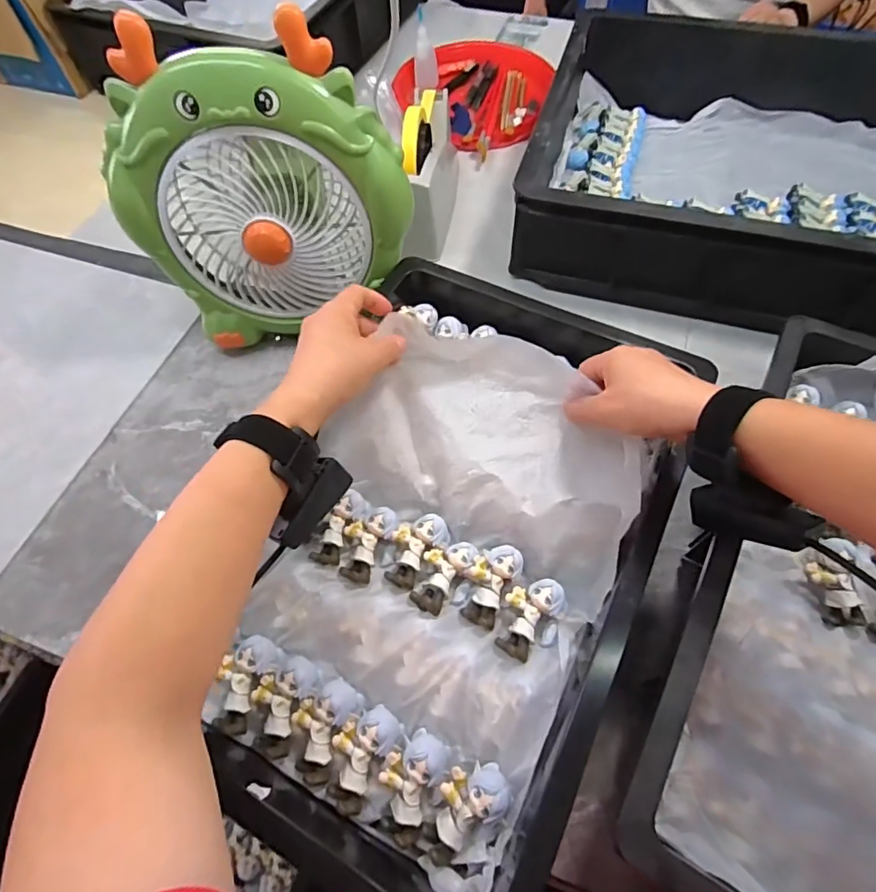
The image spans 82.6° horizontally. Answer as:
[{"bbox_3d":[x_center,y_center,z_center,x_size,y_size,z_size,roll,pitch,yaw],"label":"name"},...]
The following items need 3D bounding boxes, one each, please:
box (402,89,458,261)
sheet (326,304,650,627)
[{"bbox_3d":[-0.010,-0.341,0.620,0.058,0.119,0.226,3,61,4],"label":"box"},{"bbox_3d":[0.041,-0.006,0.413,0.252,0.067,0.163,26,65,15],"label":"sheet"}]

